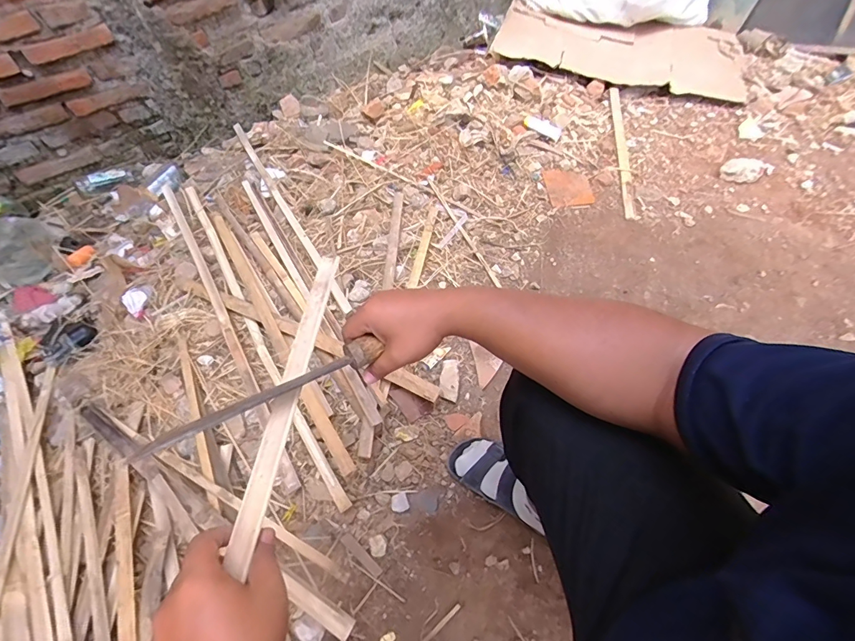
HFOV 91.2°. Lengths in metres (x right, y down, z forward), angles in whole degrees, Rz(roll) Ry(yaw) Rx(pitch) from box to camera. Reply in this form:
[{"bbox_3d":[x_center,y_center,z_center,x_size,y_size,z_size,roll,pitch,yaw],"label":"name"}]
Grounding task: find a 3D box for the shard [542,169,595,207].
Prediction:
[{"bbox_3d":[0.420,-0.395,1.240,0.130,0.013,0.153,-5,60,-3],"label":"shard"}]

